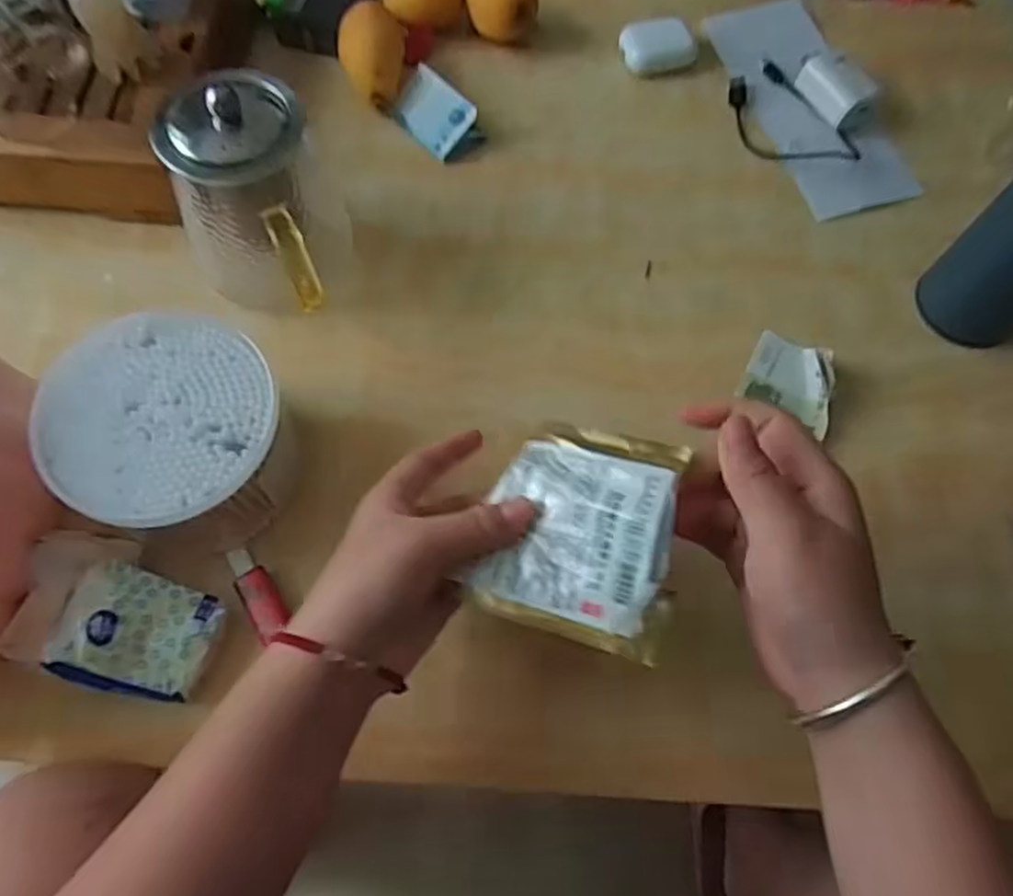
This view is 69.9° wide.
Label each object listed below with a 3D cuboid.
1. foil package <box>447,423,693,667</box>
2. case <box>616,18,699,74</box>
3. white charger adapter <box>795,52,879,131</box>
[{"bbox_3d":[0.034,0.038,0.330,0.090,0.009,0.094,12,80,27],"label":"foil package"},{"bbox_3d":[0.119,-0.317,0.571,0.057,0.020,0.040,-3,68,-4],"label":"case"},{"bbox_3d":[0.247,-0.274,0.552,0.035,0.030,0.069,-27,71,-13],"label":"white charger adapter"}]

